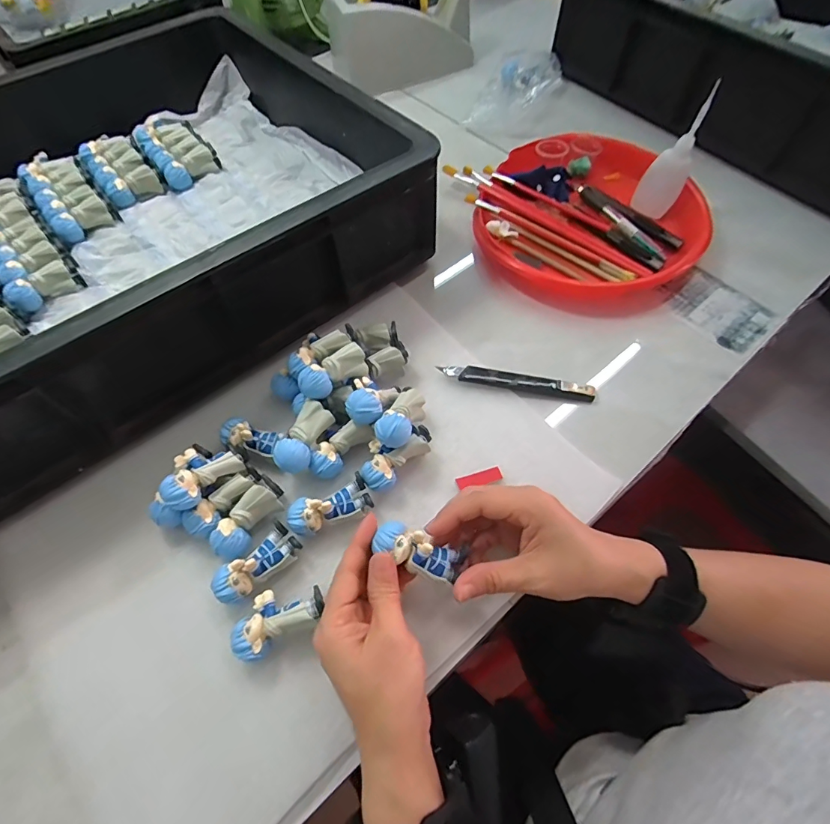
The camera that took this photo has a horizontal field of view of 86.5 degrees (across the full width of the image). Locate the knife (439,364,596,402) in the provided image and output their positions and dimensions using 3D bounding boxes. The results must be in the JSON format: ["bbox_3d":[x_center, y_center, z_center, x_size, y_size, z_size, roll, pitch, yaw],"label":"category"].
[{"bbox_3d":[0.094,-0.028,0.404,0.138,0.013,0.018,8,62,5],"label":"knife"}]

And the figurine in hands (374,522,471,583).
[{"bbox_3d":[0.005,0.090,0.288,0.061,0.023,0.026,26,63,-7],"label":"figurine in hands"}]

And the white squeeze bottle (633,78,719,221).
[{"bbox_3d":[0.283,-0.273,0.484,0.048,0.113,0.042,-35,67,-17],"label":"white squeeze bottle"}]

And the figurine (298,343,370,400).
[{"bbox_3d":[-0.066,-0.032,0.356,0.057,0.021,0.025,-31,65,-16],"label":"figurine"}]

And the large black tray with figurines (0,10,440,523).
[{"bbox_3d":[-0.323,-0.166,0.417,0.569,0.123,0.395,-37,67,-18],"label":"large black tray with figurines"}]

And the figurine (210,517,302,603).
[{"bbox_3d":[-0.112,0.109,0.314,0.059,0.035,0.027,-40,68,-19],"label":"figurine"}]

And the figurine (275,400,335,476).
[{"bbox_3d":[-0.086,0.022,0.346,0.027,0.024,0.057,23,64,13],"label":"figurine"}]

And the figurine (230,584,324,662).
[{"bbox_3d":[-0.092,0.139,0.299,0.059,0.029,0.035,-32,66,-16],"label":"figurine"}]

